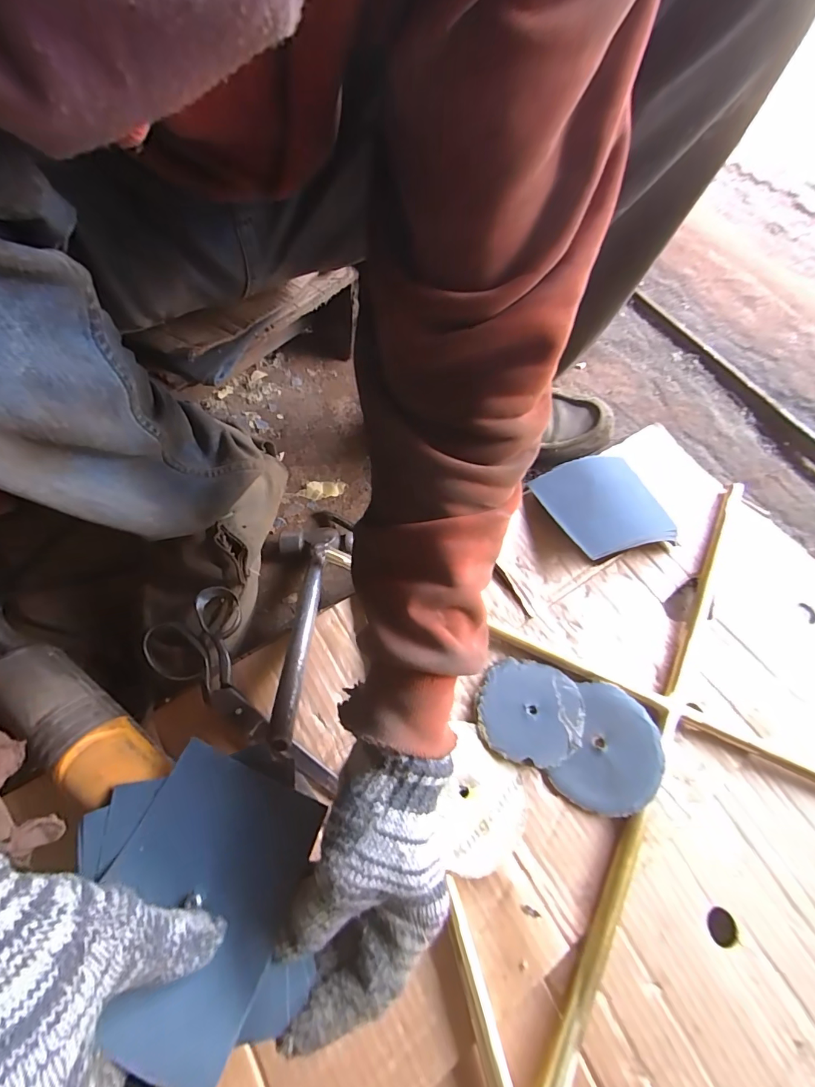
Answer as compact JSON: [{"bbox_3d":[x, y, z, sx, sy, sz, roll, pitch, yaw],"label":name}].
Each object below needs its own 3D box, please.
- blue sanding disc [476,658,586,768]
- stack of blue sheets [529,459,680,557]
[{"bbox_3d":[0.115,0.156,0.397,0.093,0.007,0.088,-1,55,1],"label":"blue sanding disc"},{"bbox_3d":[0.219,-0.041,0.495,0.127,0.045,0.126,-13,64,-10],"label":"stack of blue sheets"}]

